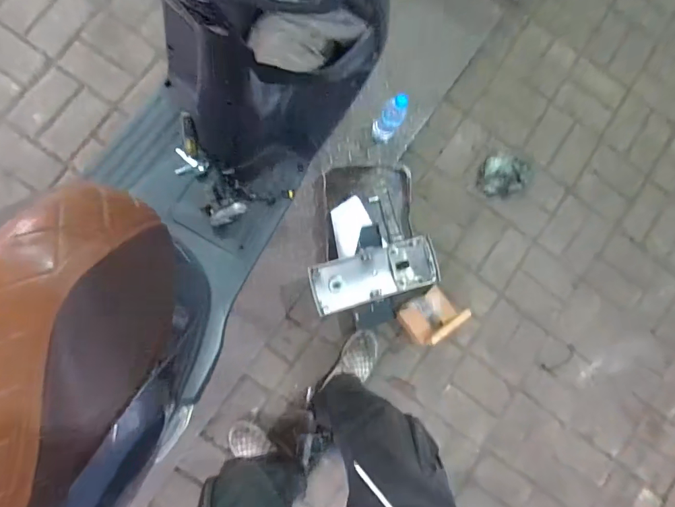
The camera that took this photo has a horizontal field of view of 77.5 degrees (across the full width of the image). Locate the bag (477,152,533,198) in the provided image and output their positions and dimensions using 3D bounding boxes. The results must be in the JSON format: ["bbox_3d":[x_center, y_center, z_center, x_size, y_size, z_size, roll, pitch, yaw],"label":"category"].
[{"bbox_3d":[0.538,-0.257,1.354,0.178,0.032,0.135,-24,89,-8],"label":"bag"}]

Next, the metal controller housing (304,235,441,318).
[{"bbox_3d":[0.105,0.060,1.185,0.386,0.065,0.142,-14,88,-23],"label":"metal controller housing"}]

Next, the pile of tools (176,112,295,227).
[{"bbox_3d":[-0.268,-0.162,0.931,0.293,0.087,0.171,35,81,-4],"label":"pile of tools"}]

